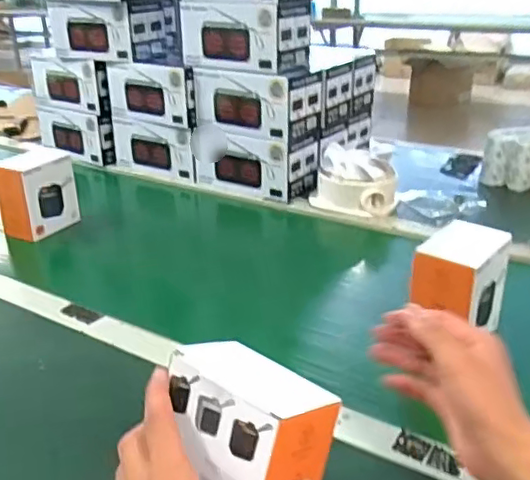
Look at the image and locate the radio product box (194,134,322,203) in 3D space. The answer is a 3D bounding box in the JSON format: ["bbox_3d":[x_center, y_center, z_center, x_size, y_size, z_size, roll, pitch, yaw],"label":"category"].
[{"bbox_3d":[-0.011,-0.140,1.047,0.203,0.096,0.095,13,28,29],"label":"radio product box"}]

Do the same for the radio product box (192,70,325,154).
[{"bbox_3d":[-0.013,-0.231,1.010,0.191,0.107,0.100,13,28,29],"label":"radio product box"}]

